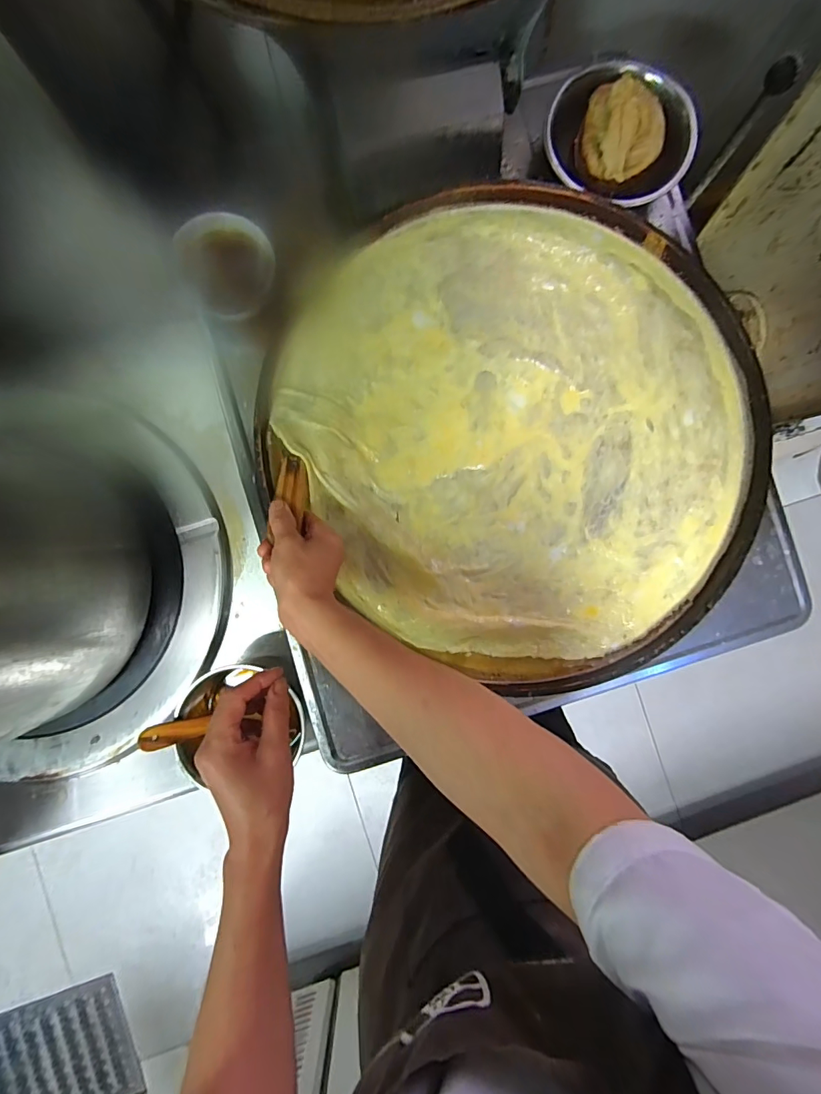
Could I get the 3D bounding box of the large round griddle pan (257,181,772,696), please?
[{"bbox_3d":[0.116,-0.127,0.474,0.514,0.033,0.494,0,88,-3],"label":"large round griddle pan"}]

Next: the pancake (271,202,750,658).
[{"bbox_3d":[0.124,-0.127,0.477,0.463,0.028,0.471,0,88,-3],"label":"pancake"}]

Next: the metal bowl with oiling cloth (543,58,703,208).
[{"bbox_3d":[0.232,-0.458,0.510,0.163,0.057,0.144,39,86,-1],"label":"metal bowl with oiling cloth"}]

